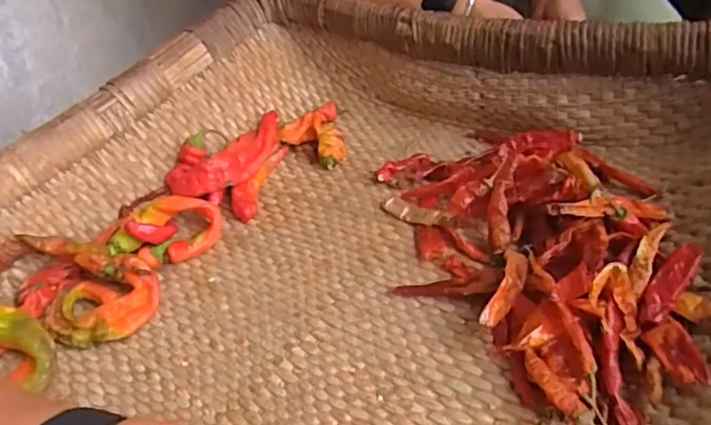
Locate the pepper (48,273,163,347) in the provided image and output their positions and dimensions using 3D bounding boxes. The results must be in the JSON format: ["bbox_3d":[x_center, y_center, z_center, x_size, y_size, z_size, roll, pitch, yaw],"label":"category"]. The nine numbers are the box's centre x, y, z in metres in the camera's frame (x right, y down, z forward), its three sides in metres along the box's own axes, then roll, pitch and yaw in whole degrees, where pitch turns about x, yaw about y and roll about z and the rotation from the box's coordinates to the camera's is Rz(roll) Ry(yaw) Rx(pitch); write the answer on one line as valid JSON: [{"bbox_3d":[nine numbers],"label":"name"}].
[{"bbox_3d":[-0.187,0.071,0.414,0.074,0.021,0.048,-10,39,-2],"label":"pepper"}]

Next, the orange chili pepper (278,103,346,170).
[{"bbox_3d":[-0.042,-0.081,0.577,0.063,0.035,0.092,-5,39,5],"label":"orange chili pepper"}]

